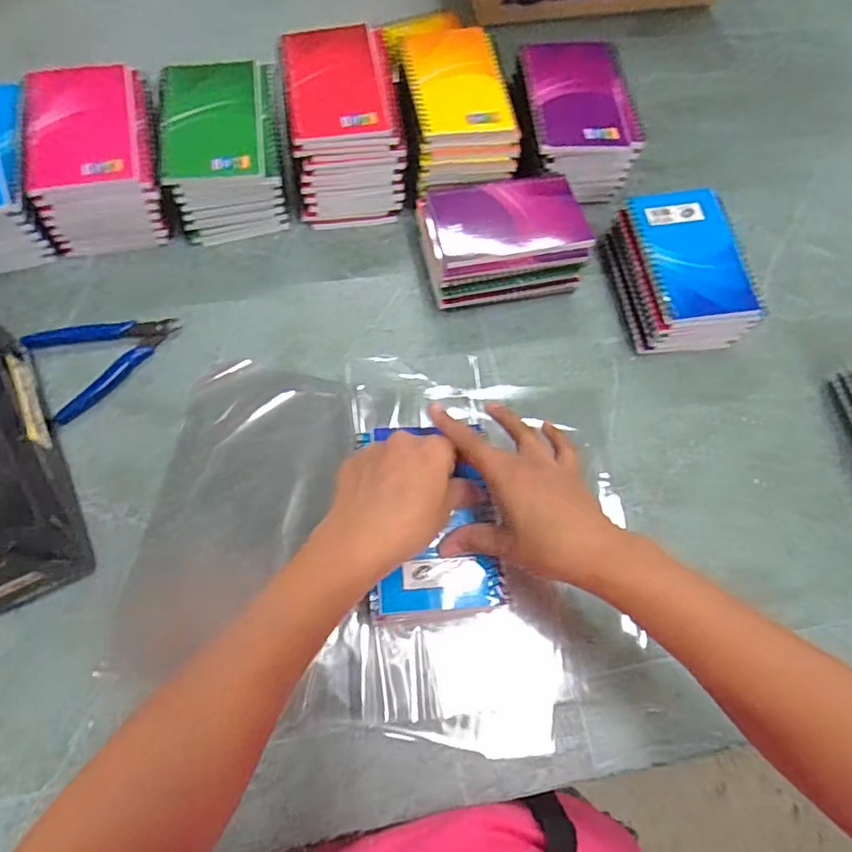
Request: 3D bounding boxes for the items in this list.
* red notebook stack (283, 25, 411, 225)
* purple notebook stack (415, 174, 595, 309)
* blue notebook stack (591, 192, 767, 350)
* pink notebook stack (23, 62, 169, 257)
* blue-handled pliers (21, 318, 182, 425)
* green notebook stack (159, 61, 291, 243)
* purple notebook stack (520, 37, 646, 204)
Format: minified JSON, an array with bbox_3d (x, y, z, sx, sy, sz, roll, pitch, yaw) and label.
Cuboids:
[{"bbox_3d":[-0.077,-0.282,0.553,0.096,0.102,0.138,-7,70,-7],"label":"red notebook stack"},{"bbox_3d":[0.068,-0.165,0.526,0.140,0.064,0.103,-11,70,-9],"label":"purple notebook stack"},{"bbox_3d":[0.229,-0.142,0.531,0.095,0.066,0.141,-10,70,-8],"label":"blue notebook stack"},{"bbox_3d":[-0.287,-0.239,0.525,0.102,0.090,0.135,-8,70,-7],"label":"pink notebook stack"},{"bbox_3d":[-0.283,-0.068,0.498,0.079,0.016,0.121,40,71,11],"label":"blue-handled pliers"},{"bbox_3d":[-0.183,-0.255,0.542,0.099,0.085,0.137,-6,69,-7],"label":"green notebook stack"},{"bbox_3d":[0.139,-0.290,0.560,0.102,0.073,0.135,-8,70,-7],"label":"purple notebook stack"}]

